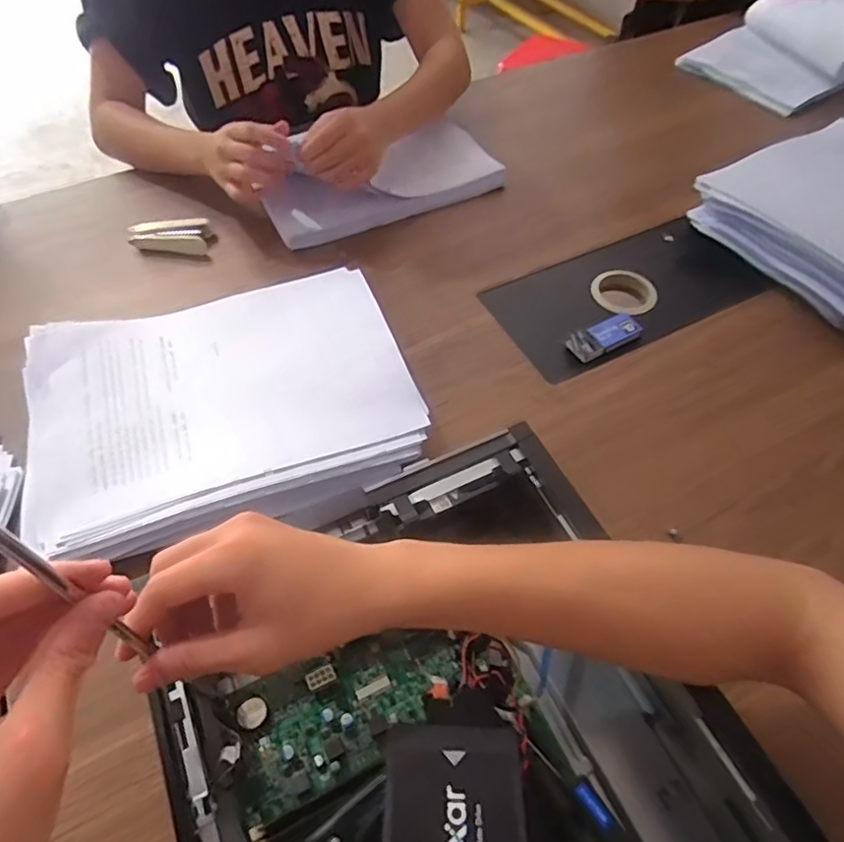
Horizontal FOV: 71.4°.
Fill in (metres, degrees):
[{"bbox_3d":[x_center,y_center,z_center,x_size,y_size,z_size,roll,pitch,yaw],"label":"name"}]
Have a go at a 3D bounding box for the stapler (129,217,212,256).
[{"bbox_3d":[-0.297,-0.216,0.686,0.091,0.021,0.045,-4,54,-2],"label":"stapler"}]

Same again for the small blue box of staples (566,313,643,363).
[{"bbox_3d":[0.186,-0.088,0.601,0.076,0.018,0.036,-22,57,-14],"label":"small blue box of staples"}]

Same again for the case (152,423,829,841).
[{"bbox_3d":[0.020,0.194,0.346,0.289,0.113,0.302,-22,57,-14],"label":"case"}]

